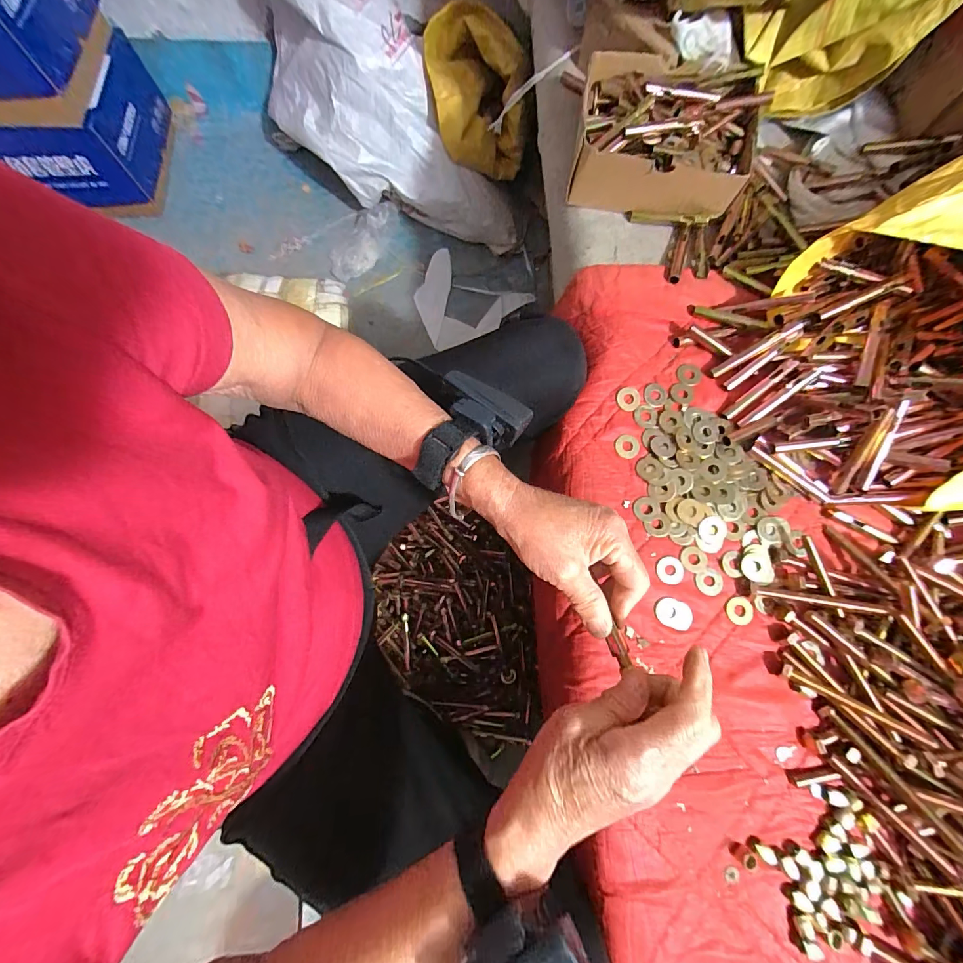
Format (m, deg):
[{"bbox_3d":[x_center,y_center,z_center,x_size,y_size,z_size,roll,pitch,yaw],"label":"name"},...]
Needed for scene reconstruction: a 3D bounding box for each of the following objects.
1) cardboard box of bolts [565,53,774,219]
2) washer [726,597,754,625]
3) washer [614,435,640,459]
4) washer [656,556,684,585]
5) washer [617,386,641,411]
[{"bbox_3d":[0.206,-0.400,0.477,0.196,0.071,0.151,15,76,4],"label":"cardboard box of bolts"},{"bbox_3d":[0.238,0.119,0.377,0.022,0.004,0.024,1,75,0],"label":"washer"},{"bbox_3d":[0.147,-0.035,0.414,0.025,0.004,0.023,0,75,0],"label":"washer"},{"bbox_3d":[0.179,0.083,0.386,0.025,0.004,0.025,0,75,0],"label":"washer"},{"bbox_3d":[0.152,-0.085,0.422,0.024,0.005,0.026,0,75,0],"label":"washer"}]

